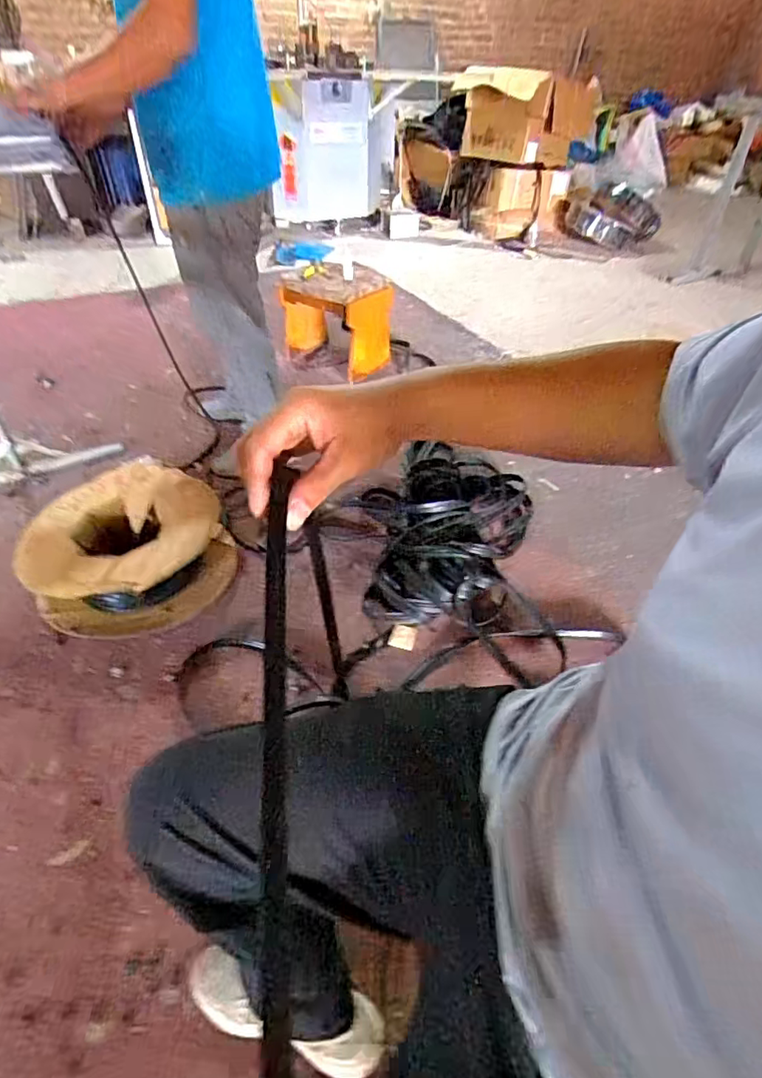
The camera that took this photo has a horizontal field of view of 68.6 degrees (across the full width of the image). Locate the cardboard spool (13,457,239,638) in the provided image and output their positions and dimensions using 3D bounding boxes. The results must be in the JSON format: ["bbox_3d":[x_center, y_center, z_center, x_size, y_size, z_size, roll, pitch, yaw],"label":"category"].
[{"bbox_3d":[-0.627,0.020,1.399,0.442,0.197,0.389,-20,46,-23],"label":"cardboard spool"}]

